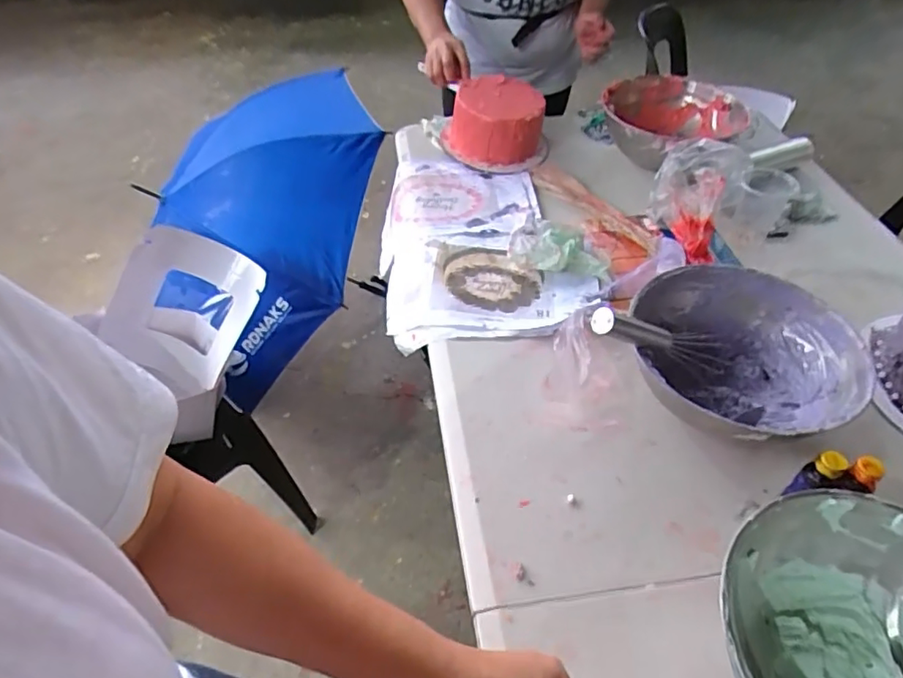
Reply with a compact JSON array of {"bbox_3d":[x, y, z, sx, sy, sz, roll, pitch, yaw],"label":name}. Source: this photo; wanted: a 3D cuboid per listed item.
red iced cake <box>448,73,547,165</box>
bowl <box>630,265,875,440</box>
[{"bbox_3d":[0.080,-0.410,1.047,0.170,0.103,0.182,5,48,3],"label":"red iced cake"},{"bbox_3d":[0.327,0.019,0.661,0.222,0.105,0.208,1,47,-1],"label":"bowl"}]

